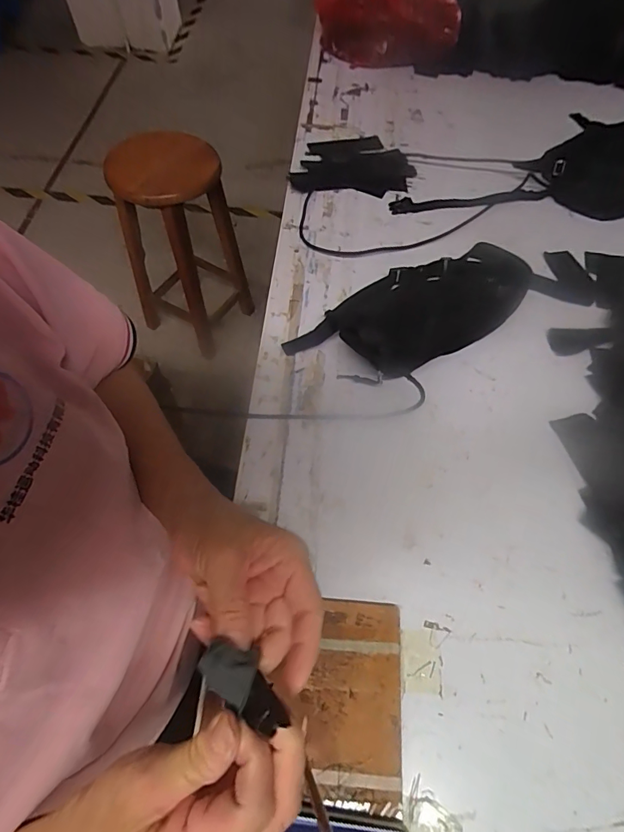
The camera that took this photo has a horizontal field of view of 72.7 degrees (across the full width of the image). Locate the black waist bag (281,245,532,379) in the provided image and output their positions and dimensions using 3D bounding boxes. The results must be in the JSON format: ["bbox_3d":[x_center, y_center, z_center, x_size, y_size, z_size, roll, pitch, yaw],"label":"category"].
[{"bbox_3d":[0.132,-0.147,0.565,0.314,0.116,0.168,-33,67,-20],"label":"black waist bag"}]

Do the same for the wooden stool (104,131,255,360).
[{"bbox_3d":[-0.384,-0.511,1.332,0.272,0.585,0.282,21,61,8],"label":"wooden stool"}]

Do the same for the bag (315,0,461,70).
[{"bbox_3d":[0.181,-0.995,1.003,0.326,0.223,0.250,3,60,-1],"label":"bag"}]

